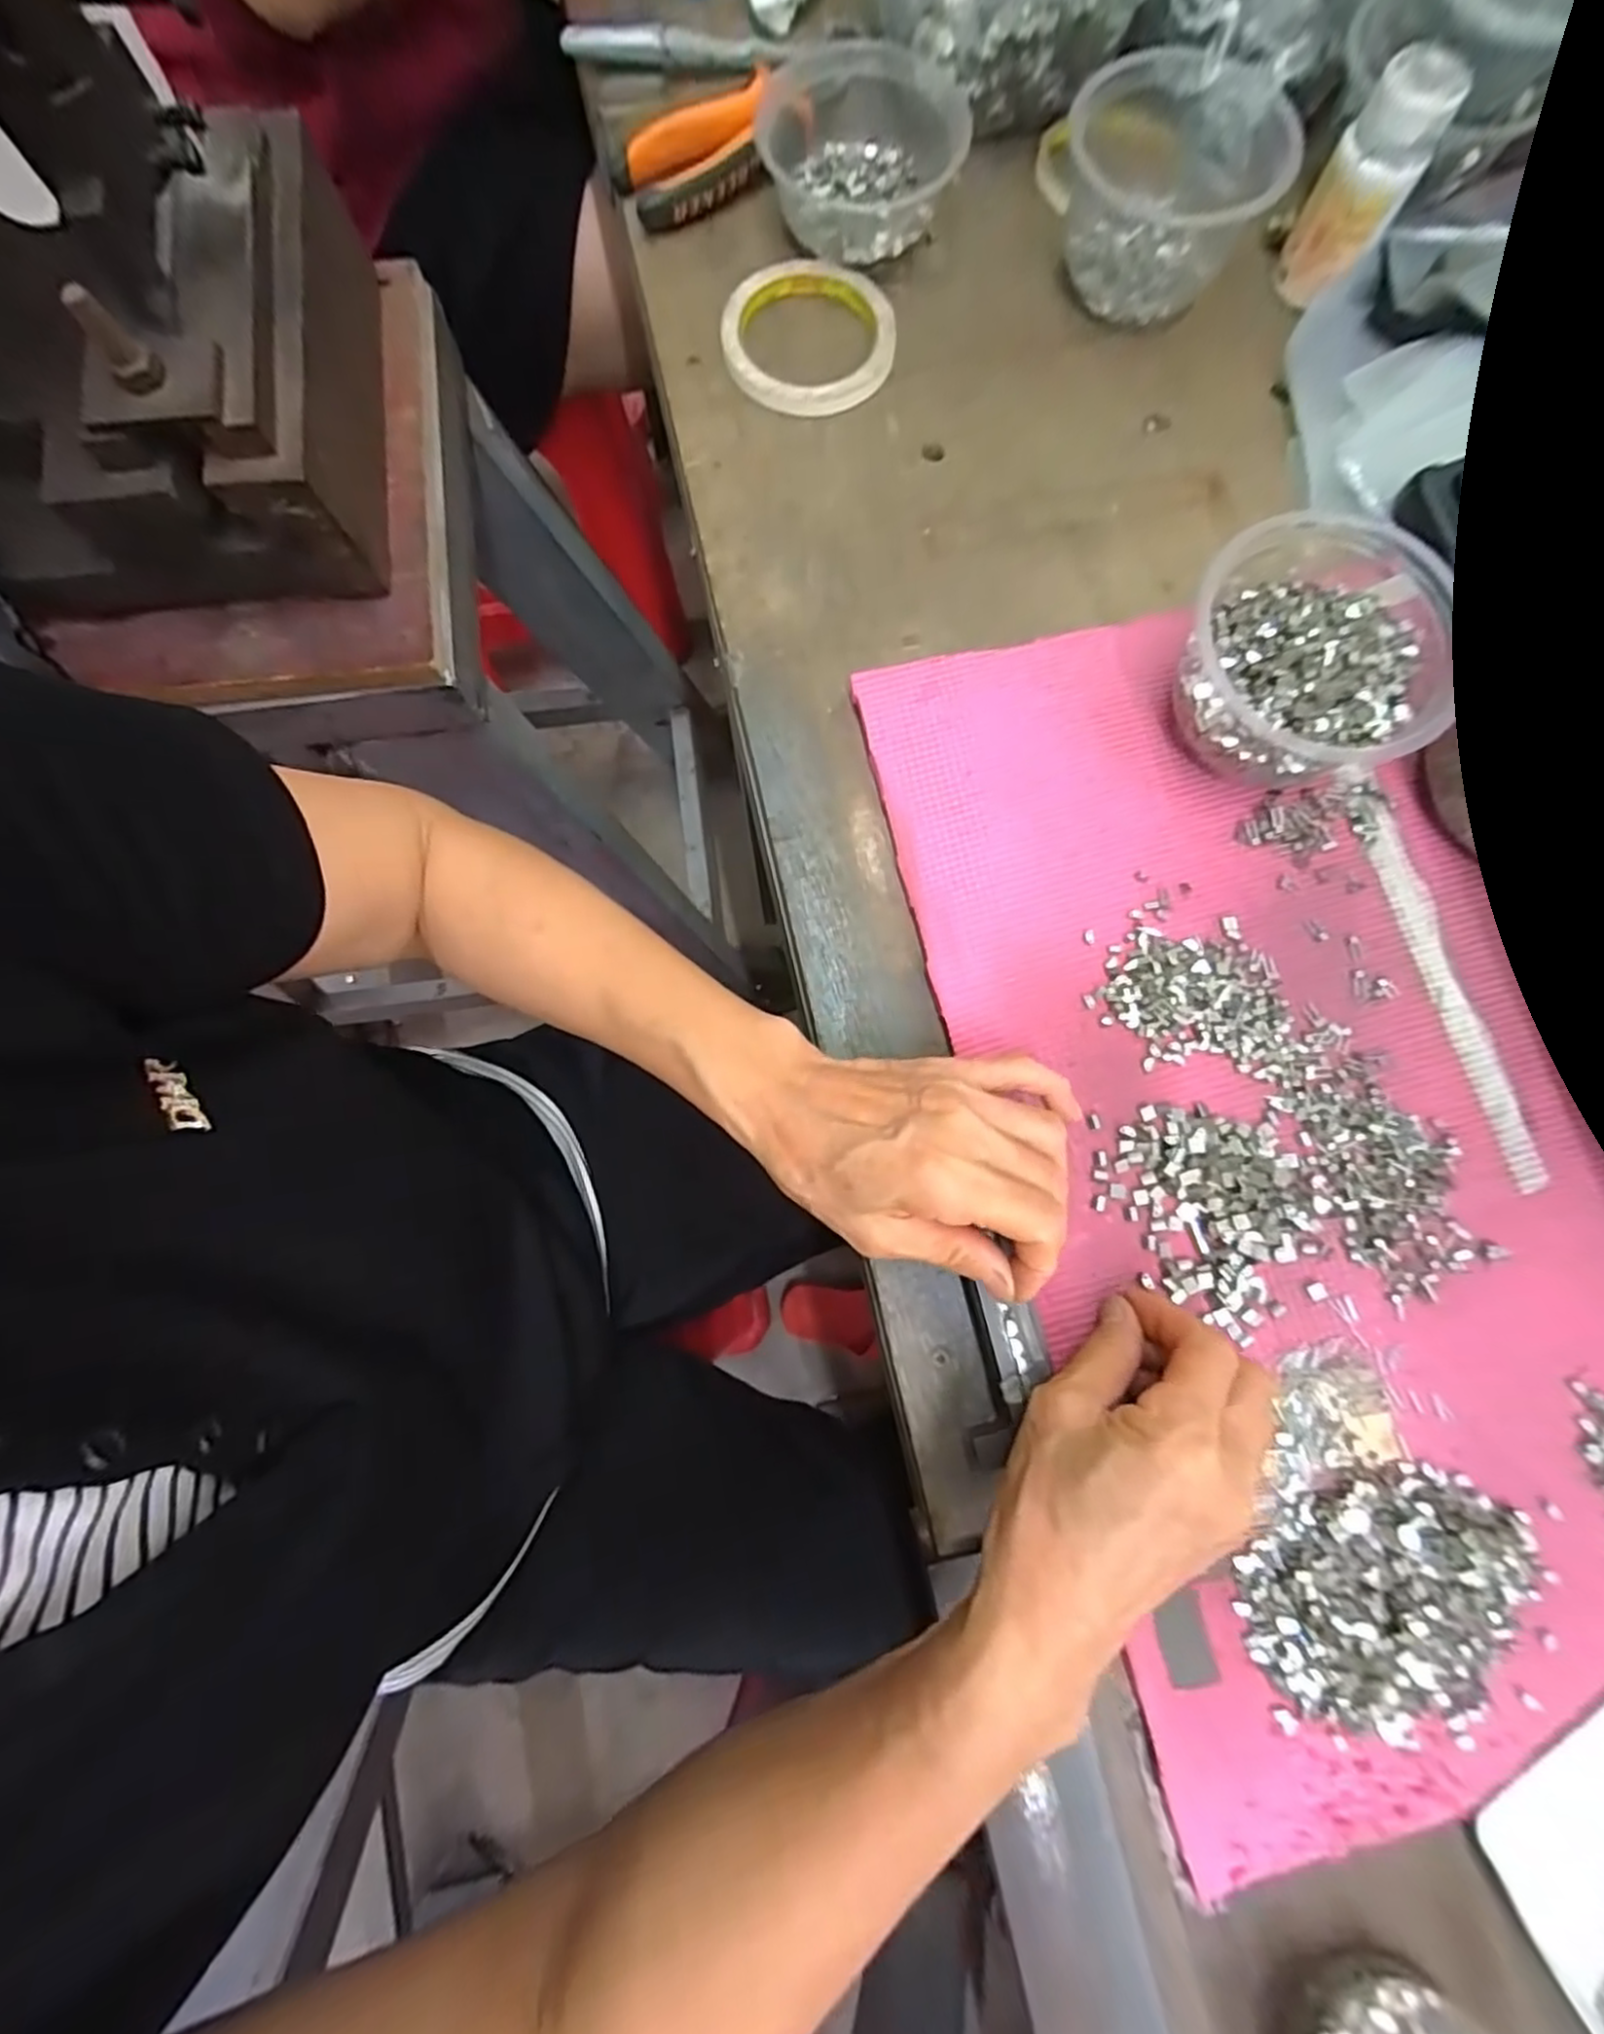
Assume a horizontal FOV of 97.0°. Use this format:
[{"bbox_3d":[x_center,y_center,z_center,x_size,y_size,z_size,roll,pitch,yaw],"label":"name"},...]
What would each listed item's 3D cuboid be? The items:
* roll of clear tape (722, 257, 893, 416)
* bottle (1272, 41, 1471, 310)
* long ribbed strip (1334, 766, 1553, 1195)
[{"bbox_3d":[0.004,-0.391,0.411,0.097,0.016,0.097,0,79,1],"label":"roll of clear tape"},{"bbox_3d":[0.297,-0.440,0.379,0.045,0.079,0.045,27,80,6],"label":"bottle"},{"bbox_3d":[0.301,-0.023,0.336,0.021,0.004,0.208,-14,80,-1],"label":"long ribbed strip"}]

